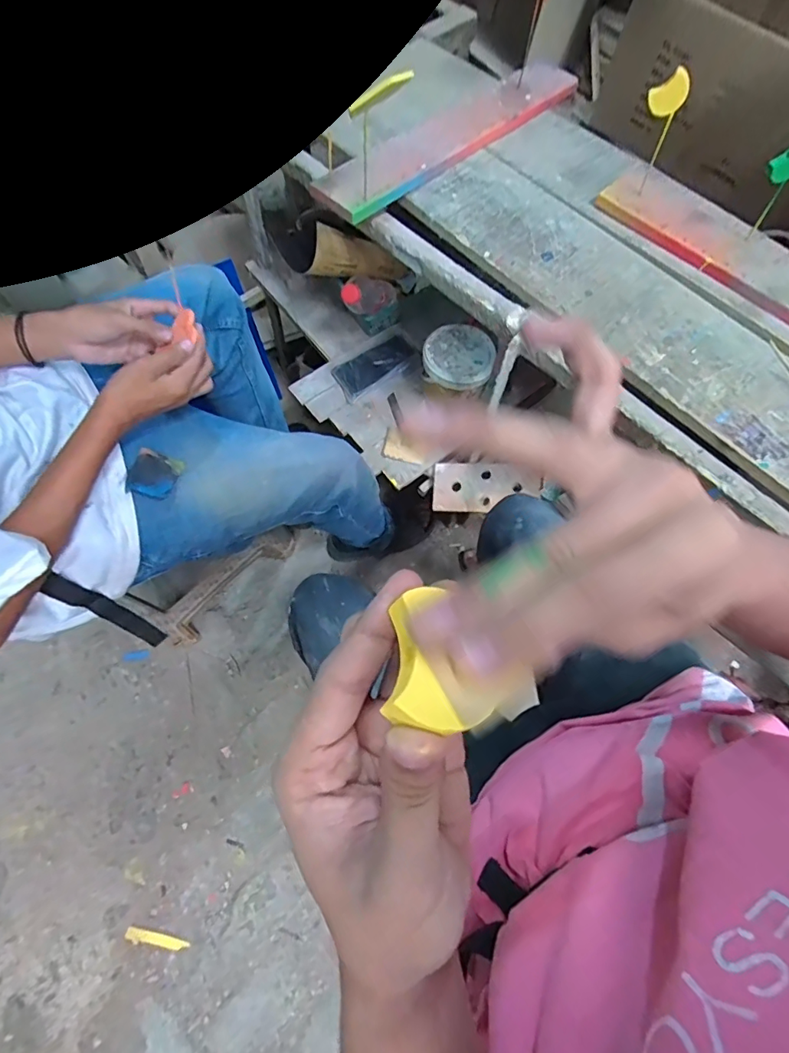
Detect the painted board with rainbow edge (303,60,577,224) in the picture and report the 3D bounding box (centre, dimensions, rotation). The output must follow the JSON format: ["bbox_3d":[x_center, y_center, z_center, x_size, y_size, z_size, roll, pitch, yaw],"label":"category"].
[{"bbox_3d":[0.091,-0.618,0.748,0.106,0.023,0.511,40,70,13],"label":"painted board with rainbow edge"}]

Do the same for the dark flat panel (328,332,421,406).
[{"bbox_3d":[-0.041,-0.324,0.964,0.168,0.016,0.081,-36,76,-7],"label":"dark flat panel"}]

